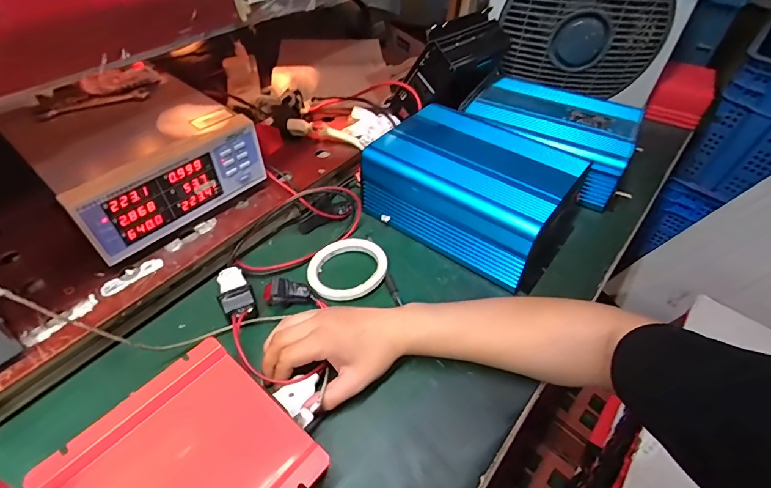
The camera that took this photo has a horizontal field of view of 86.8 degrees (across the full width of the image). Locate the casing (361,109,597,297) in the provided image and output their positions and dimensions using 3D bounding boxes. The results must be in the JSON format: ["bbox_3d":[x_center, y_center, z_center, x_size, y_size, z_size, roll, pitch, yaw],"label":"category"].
[{"bbox_3d":[0.121,-0.085,0.580,0.258,0.113,0.181,32,54,22],"label":"casing"}]

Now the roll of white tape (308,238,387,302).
[{"bbox_3d":[-0.050,0.029,0.532,0.103,0.012,0.086,-6,50,-10],"label":"roll of white tape"}]

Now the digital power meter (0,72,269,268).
[{"bbox_3d":[-0.303,-0.108,0.513,0.197,0.114,0.211,35,55,24],"label":"digital power meter"}]

